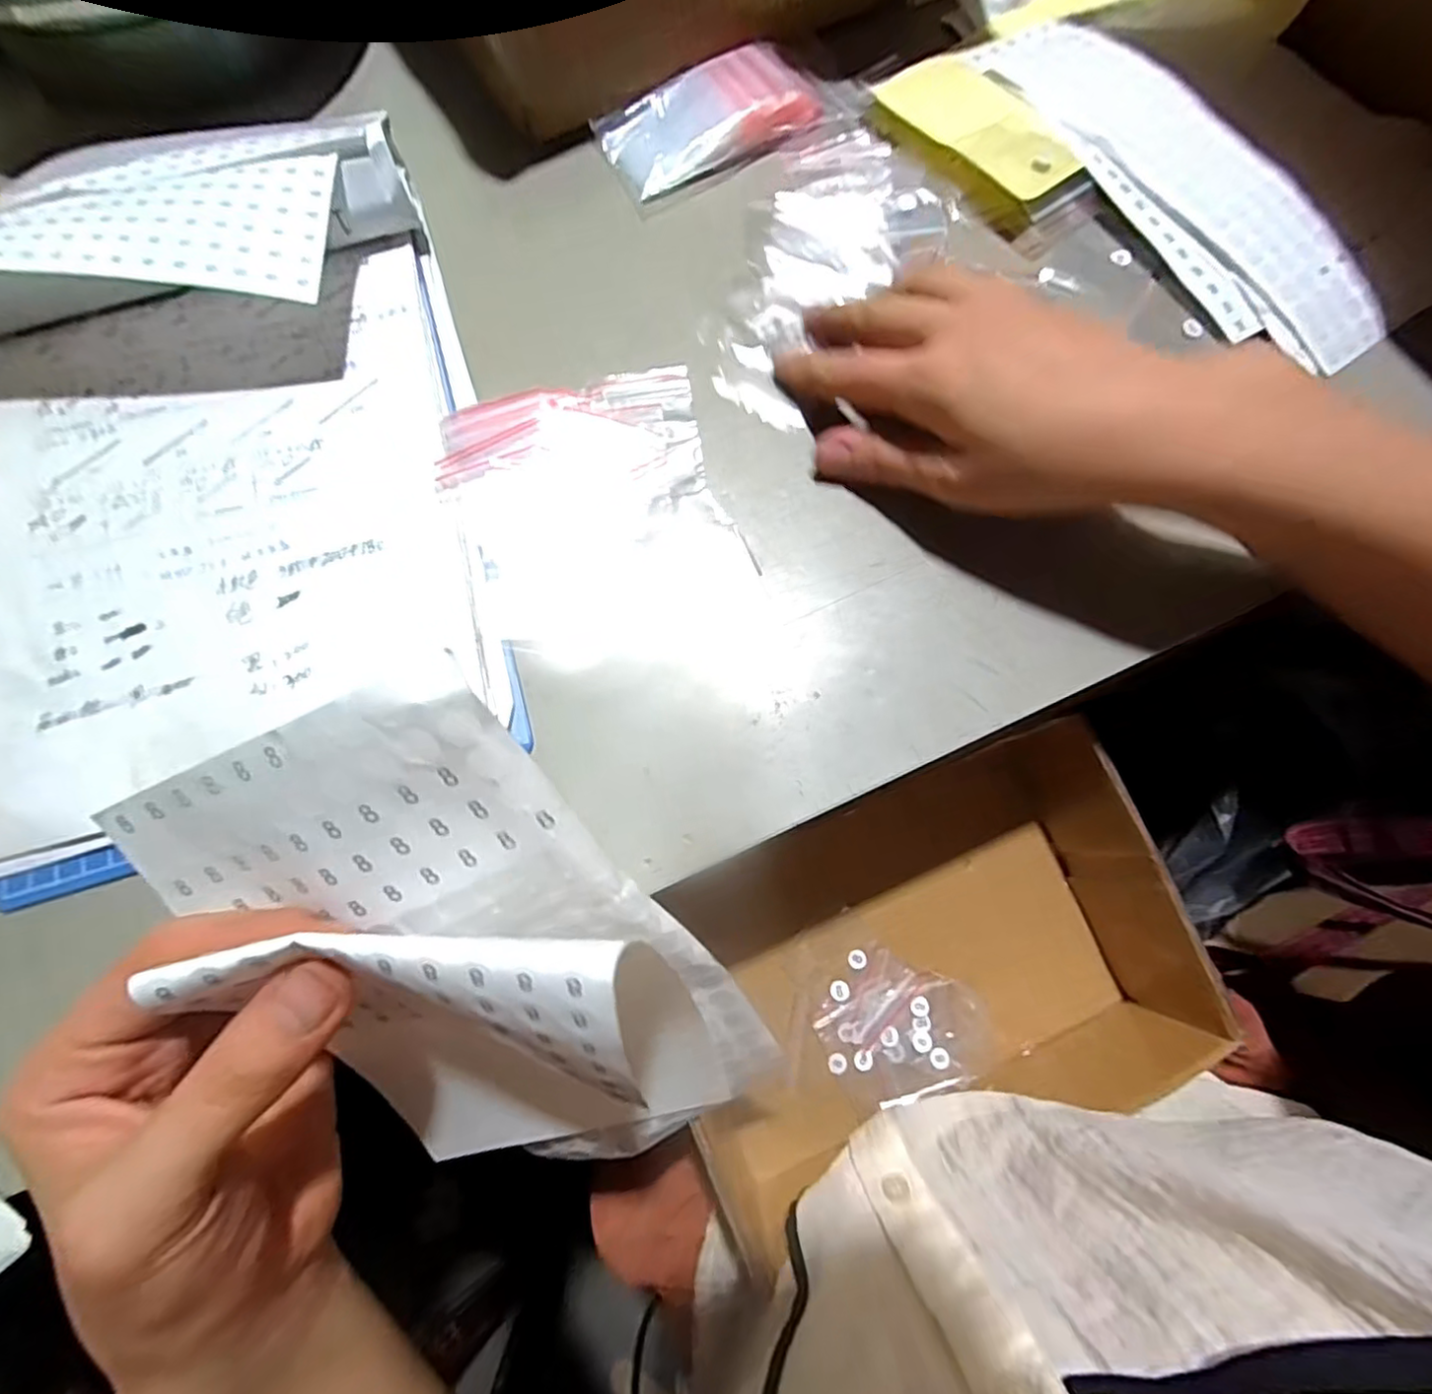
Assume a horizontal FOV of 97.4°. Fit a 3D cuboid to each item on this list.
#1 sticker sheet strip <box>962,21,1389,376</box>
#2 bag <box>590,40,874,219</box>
[{"bbox_3d":[0.237,-0.277,0.330,0.076,0.015,0.263,-29,76,-3],"label":"sticker sheet strip"},{"bbox_3d":[0.007,-0.326,0.347,0.142,0.015,0.068,-30,76,-8],"label":"bag"}]

